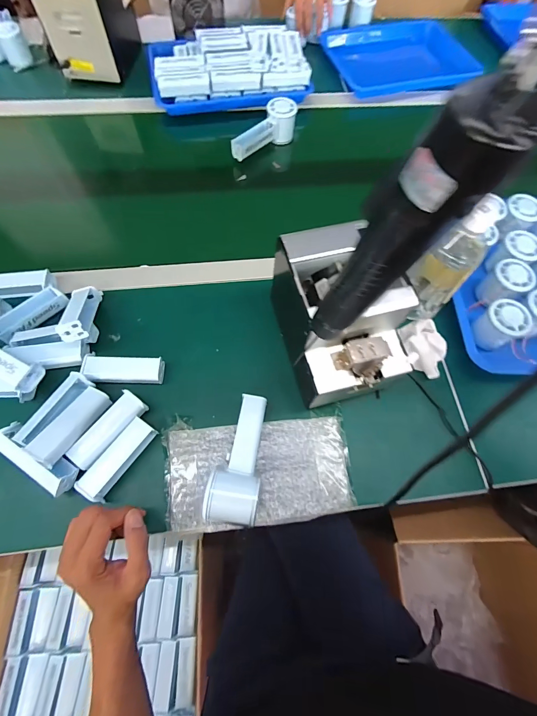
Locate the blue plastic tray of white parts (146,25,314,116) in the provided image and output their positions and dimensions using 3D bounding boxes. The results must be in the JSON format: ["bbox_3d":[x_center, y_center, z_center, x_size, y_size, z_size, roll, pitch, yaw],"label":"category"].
[{"bbox_3d":[-0.085,-0.633,0.684,0.319,0.073,0.221,-7,68,-5],"label":"blue plastic tray of white parts"}]

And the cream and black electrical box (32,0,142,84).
[{"bbox_3d":[-0.365,-0.685,0.657,0.122,0.153,0.165,7,68,1],"label":"cream and black electrical box"}]

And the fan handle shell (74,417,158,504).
[{"bbox_3d":[-0.186,0.126,0.402,0.035,0.027,0.102,35,71,12],"label":"fan handle shell"}]

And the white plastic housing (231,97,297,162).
[{"bbox_3d":[-0.009,-0.435,0.619,0.048,0.060,0.144,40,72,13],"label":"white plastic housing"}]

